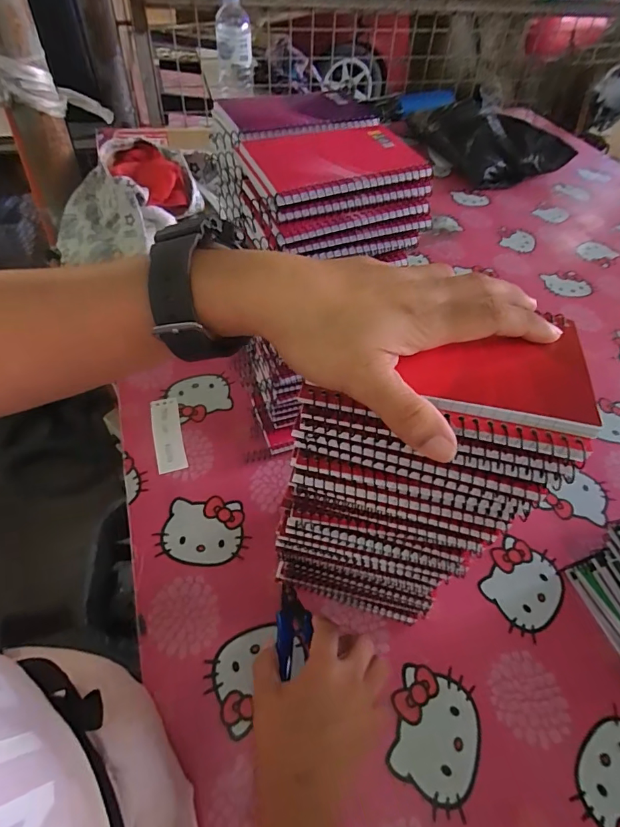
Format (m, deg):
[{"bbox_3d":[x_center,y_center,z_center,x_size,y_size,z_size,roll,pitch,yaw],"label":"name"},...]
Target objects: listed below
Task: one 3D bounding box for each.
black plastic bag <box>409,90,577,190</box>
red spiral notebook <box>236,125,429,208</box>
[{"bbox_3d":[0.406,-0.651,1.055,0.261,0.098,0.306,-18,55,-19],"label":"black plastic bag"},{"bbox_3d":[0.019,-0.201,0.356,0.133,0.016,0.080,-17,55,-19],"label":"red spiral notebook"}]

